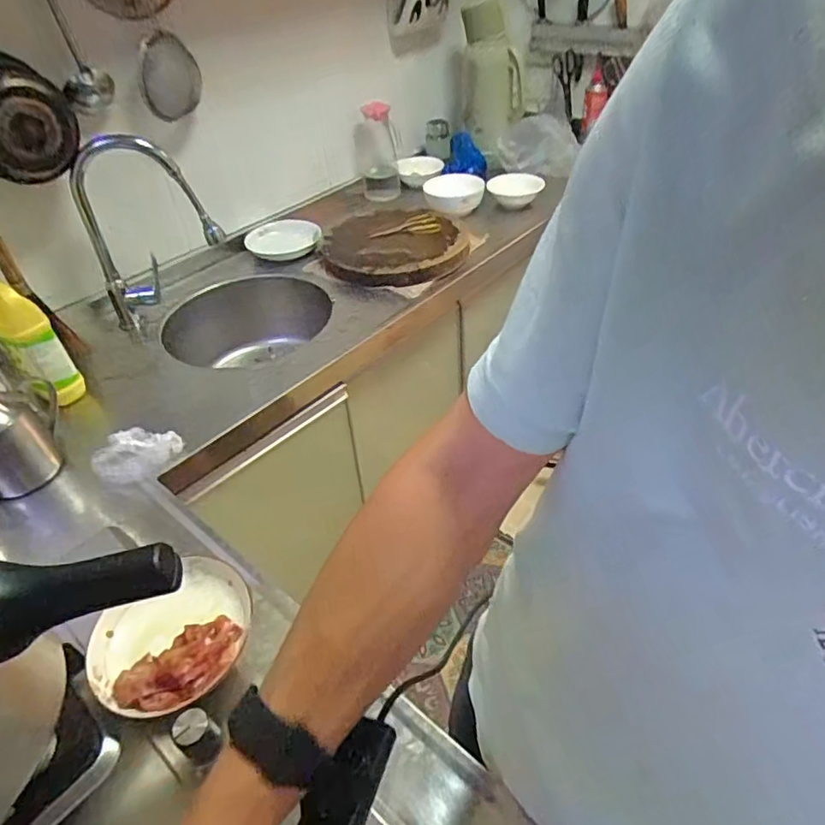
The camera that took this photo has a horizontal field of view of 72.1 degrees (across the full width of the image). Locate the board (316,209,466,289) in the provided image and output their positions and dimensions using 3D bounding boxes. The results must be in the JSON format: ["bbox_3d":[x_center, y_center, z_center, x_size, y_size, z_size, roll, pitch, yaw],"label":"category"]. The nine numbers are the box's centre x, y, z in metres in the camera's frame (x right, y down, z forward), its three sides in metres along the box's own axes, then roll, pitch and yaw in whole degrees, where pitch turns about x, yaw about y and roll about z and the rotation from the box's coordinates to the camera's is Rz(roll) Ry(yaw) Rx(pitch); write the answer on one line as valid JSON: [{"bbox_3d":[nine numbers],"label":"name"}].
[{"bbox_3d":[-0.041,-0.401,1.366,0.351,0.070,0.343,-10,42,-5],"label":"board"}]

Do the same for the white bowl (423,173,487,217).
[{"bbox_3d":[0.112,-0.578,1.495,0.157,0.066,0.158,-3,42,3],"label":"white bowl"}]

